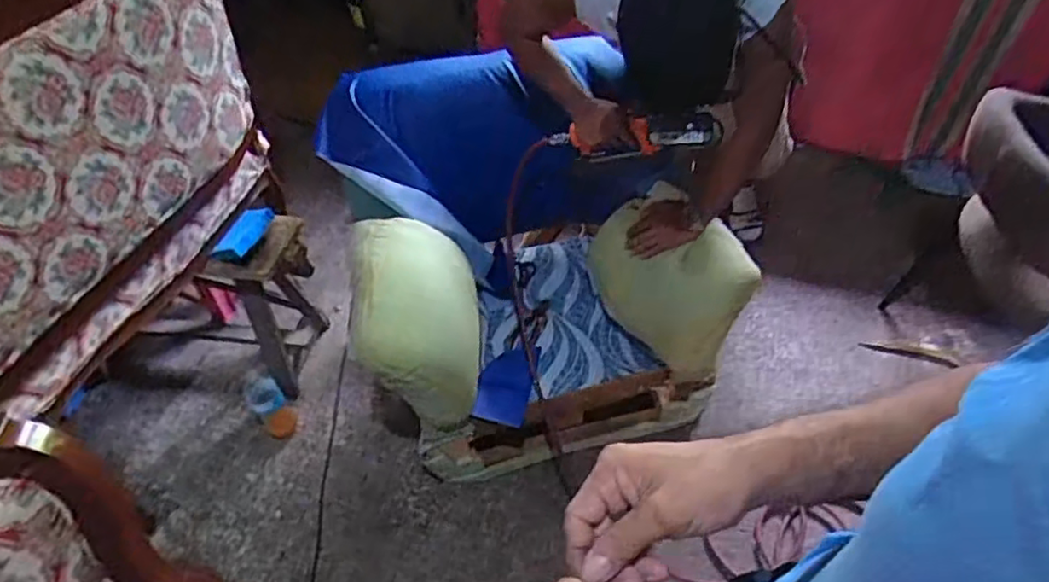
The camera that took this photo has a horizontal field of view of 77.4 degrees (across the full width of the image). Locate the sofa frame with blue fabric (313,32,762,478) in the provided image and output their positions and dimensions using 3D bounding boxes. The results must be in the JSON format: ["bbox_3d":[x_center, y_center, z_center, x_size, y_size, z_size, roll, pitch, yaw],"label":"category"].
[{"bbox_3d":[0.006,-0.091,1.603,0.773,0.705,0.742,-14,48,-6],"label":"sofa frame with blue fabric"}]

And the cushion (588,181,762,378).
[{"bbox_3d":[0.324,-0.029,1.477,0.214,0.322,0.346,-29,51,-19],"label":"cushion"}]

